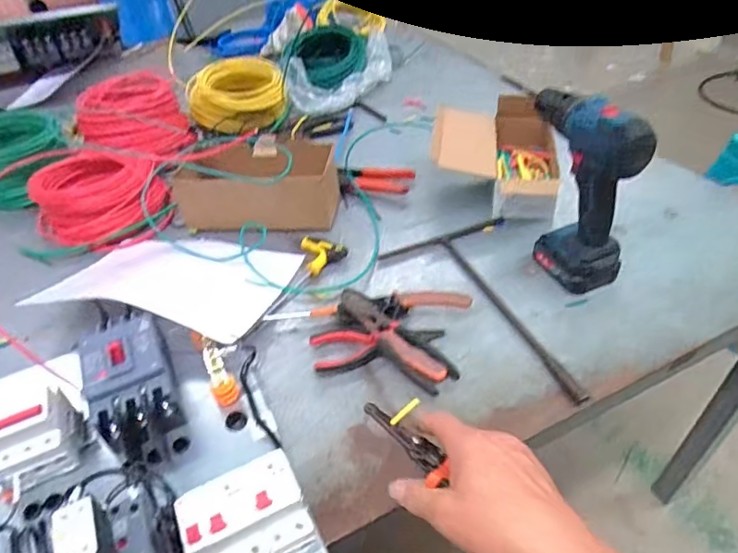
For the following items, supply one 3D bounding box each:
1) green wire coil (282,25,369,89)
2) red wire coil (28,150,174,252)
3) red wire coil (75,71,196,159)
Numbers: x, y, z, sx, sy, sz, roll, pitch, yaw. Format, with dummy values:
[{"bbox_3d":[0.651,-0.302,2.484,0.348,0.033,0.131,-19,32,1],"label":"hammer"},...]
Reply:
[{"bbox_3d":[-0.095,-0.479,1.143,0.176,0.066,0.218,-6,42,1],"label":"green wire coil"},{"bbox_3d":[-0.422,-0.123,0.829,0.196,0.077,0.177,-26,46,-20],"label":"red wire coil"},{"bbox_3d":[-0.437,-0.295,0.982,0.180,0.077,0.214,-22,45,-16],"label":"red wire coil"}]

